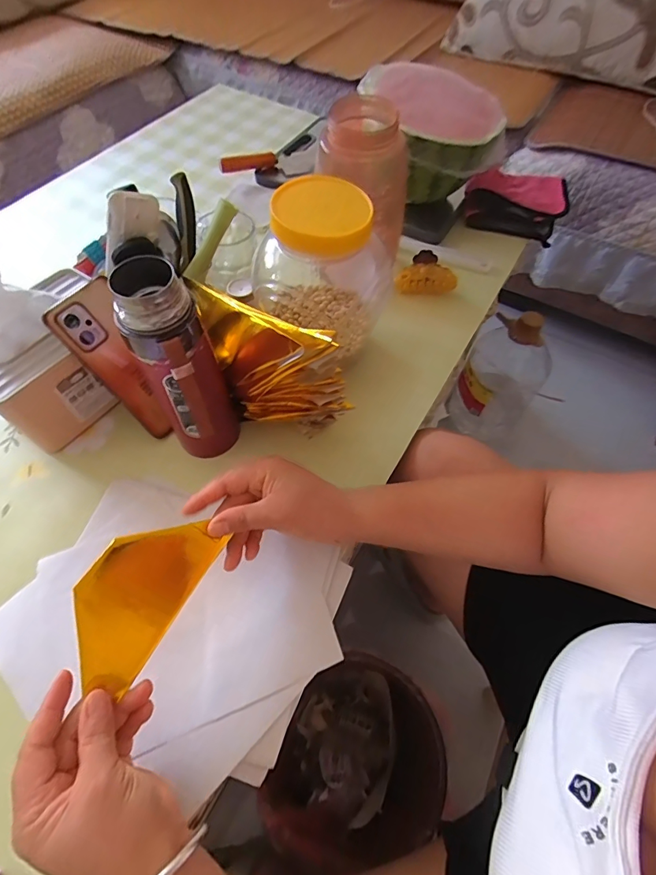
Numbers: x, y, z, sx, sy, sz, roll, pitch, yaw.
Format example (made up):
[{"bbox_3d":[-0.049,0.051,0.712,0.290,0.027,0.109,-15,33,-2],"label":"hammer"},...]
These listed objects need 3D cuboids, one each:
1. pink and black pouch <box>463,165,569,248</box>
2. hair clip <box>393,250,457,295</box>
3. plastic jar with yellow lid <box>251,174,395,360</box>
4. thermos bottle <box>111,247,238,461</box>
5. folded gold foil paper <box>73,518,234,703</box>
[{"bbox_3d":[0.313,-0.395,0.702,0.164,0.047,0.160,16,60,9],"label":"pink and black pouch"},{"bbox_3d":[0.138,-0.228,0.605,0.080,0.047,0.049,1,59,-1],"label":"hair clip"},{"bbox_3d":[-0.010,-0.176,0.454,0.111,0.166,0.121,0,59,-1],"label":"plastic jar with yellow lid"},{"bbox_3d":[-0.125,-0.056,0.383,0.063,0.206,0.065,-18,61,-12],"label":"thermos bottle"},{"bbox_3d":[-0.144,0.117,0.328,0.077,0.014,0.127,45,56,-21],"label":"folded gold foil paper"}]

